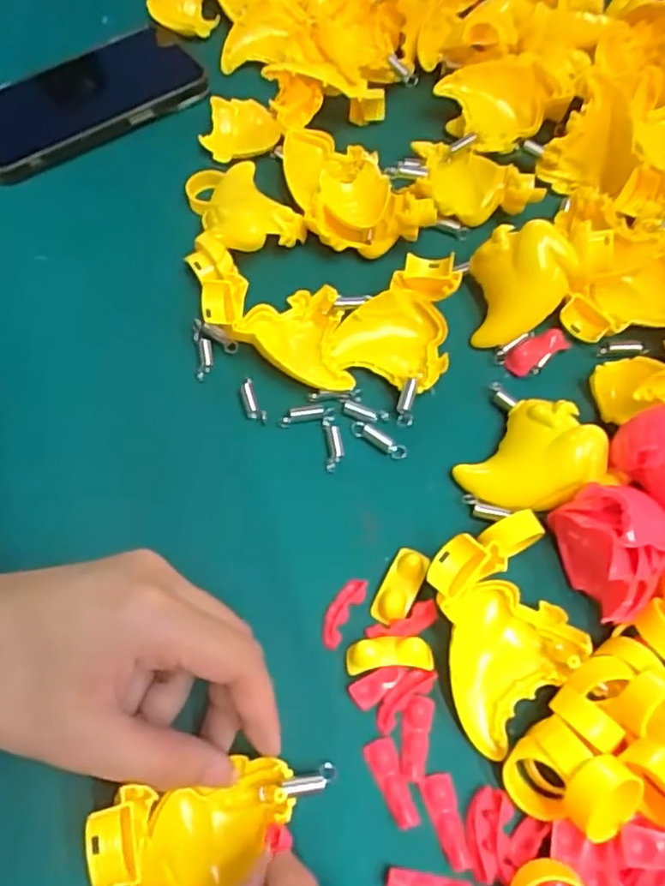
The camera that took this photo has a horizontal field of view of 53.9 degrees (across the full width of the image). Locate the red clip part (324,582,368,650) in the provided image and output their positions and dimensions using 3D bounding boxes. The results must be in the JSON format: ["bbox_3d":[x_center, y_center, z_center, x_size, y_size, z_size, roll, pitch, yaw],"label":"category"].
[{"bbox_3d":[0.004,0.068,0.264,0.011,0.005,0.029,26,66,14],"label":"red clip part"}]

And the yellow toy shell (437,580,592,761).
[{"bbox_3d":[0.062,0.077,0.243,0.057,0.023,0.049,-42,70,-18],"label":"yellow toy shell"}]

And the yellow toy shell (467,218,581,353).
[{"bbox_3d":[0.092,-0.076,0.314,0.043,0.033,0.047,0,63,1],"label":"yellow toy shell"}]

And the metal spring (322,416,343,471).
[{"bbox_3d":[0.000,-0.001,0.299,0.008,0.008,0.025,-5,64,0],"label":"metal spring"}]

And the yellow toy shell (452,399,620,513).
[{"bbox_3d":[0.085,0.007,0.281,0.056,0.023,0.048,-26,65,-12],"label":"yellow toy shell"}]

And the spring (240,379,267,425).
[{"bbox_3d":[-0.038,-0.019,0.309,0.008,0.006,0.024,-23,66,-9],"label":"spring"}]

